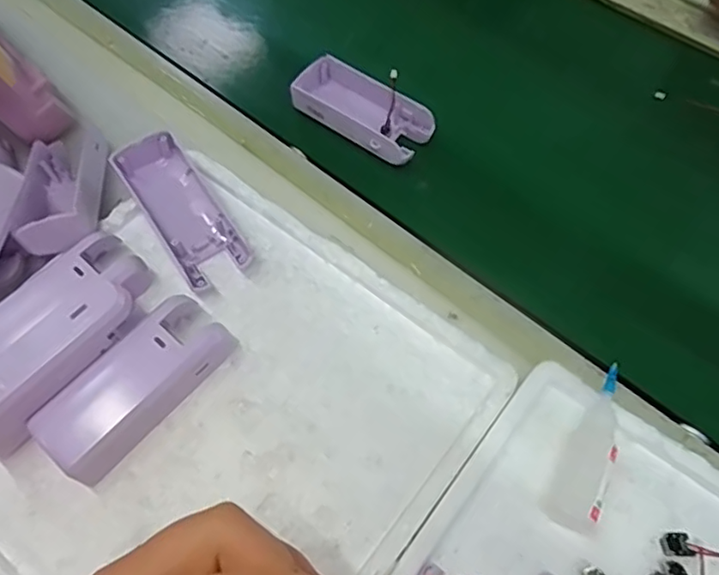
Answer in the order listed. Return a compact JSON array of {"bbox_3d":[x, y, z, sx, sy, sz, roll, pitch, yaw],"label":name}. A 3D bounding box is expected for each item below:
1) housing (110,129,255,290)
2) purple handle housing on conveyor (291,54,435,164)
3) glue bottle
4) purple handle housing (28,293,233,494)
[{"bbox_3d":[-0.114,-0.050,0.380,0.045,0.031,0.111,-32,66,-17],"label":"housing"},{"bbox_3d":[0.002,-0.136,0.448,0.107,0.028,0.048,33,66,16],"label":"purple handle housing on conveyor"},{"bbox_3d":[0.121,0.082,0.309,0.025,0.021,0.085,23,63,12],"label":"glue bottle"},{"bbox_3d":[-0.124,0.053,0.328,0.045,0.027,0.107,36,67,18],"label":"purple handle housing"}]

